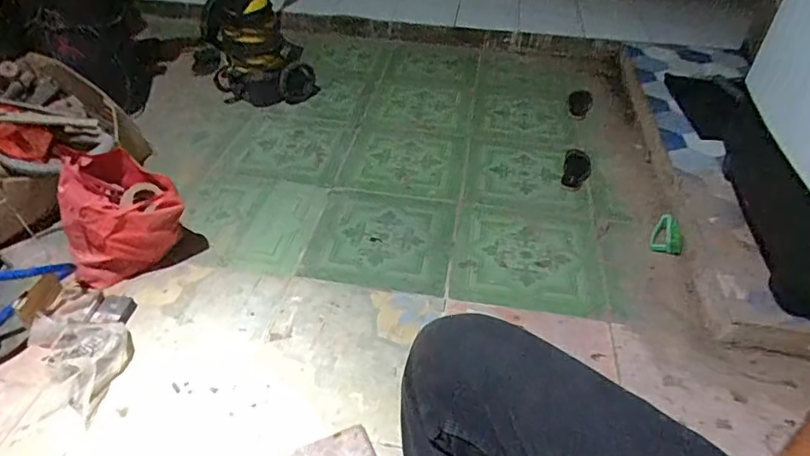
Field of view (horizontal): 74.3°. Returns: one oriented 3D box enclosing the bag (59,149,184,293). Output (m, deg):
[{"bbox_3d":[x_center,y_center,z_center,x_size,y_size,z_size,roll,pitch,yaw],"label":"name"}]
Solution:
[{"bbox_3d":[-0.687,-0.027,1.304,0.266,0.276,0.155,-17,45,-21],"label":"bag"}]

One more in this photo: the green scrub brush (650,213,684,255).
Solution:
[{"bbox_3d":[0.723,0.020,1.473,0.075,0.027,0.128,7,59,24],"label":"green scrub brush"}]

